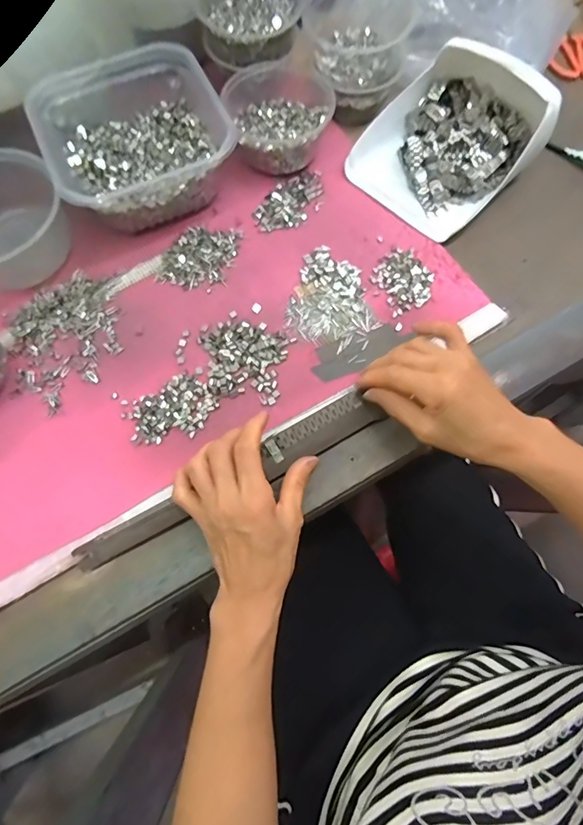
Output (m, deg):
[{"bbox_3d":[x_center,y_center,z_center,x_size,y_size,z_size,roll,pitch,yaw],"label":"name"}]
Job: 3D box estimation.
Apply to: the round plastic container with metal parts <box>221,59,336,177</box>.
[{"bbox_3d":[-0.013,-0.318,0.486,0.113,0.046,0.124,-5,73,-2],"label":"round plastic container with metal parts"}]

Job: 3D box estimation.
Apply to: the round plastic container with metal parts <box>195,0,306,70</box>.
[{"bbox_3d":[-0.043,-0.439,0.486,0.113,0.045,0.123,-3,72,-2],"label":"round plastic container with metal parts"}]

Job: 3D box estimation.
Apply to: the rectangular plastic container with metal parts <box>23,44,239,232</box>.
[{"bbox_3d":[-0.167,-0.290,0.463,0.172,0.070,0.202,-28,75,-9],"label":"rectangular plastic container with metal parts"}]

